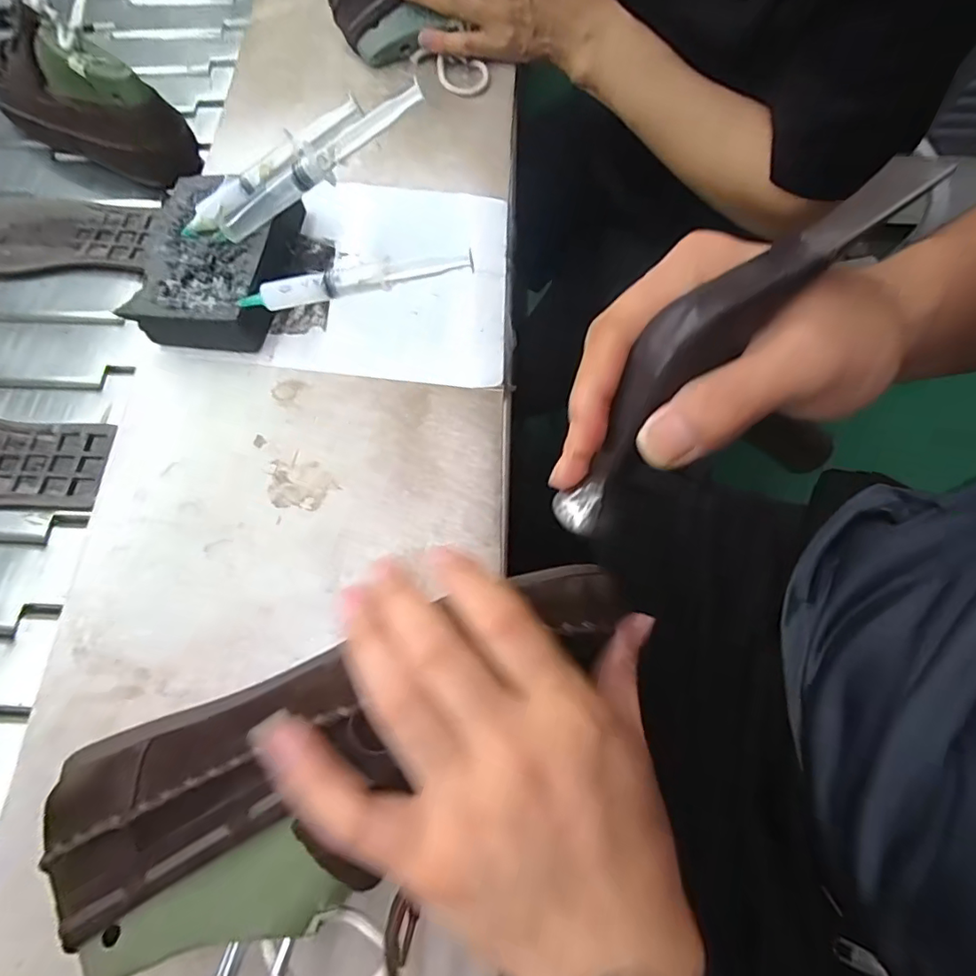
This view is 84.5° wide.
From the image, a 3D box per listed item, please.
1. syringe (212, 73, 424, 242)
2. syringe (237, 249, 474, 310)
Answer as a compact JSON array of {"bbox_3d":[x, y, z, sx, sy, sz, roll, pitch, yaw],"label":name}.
[{"bbox_3d":[-0.110,-0.200,0.335,0.165,0.018,0.015,-22,67,21],"label":"syringe"},{"bbox_3d":[-0.083,-0.128,0.334,0.145,0.025,0.016,-3,68,-1],"label":"syringe"}]

